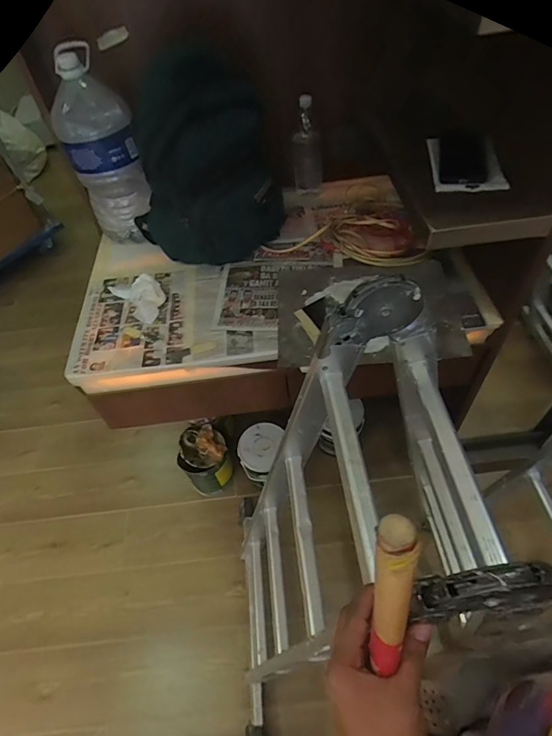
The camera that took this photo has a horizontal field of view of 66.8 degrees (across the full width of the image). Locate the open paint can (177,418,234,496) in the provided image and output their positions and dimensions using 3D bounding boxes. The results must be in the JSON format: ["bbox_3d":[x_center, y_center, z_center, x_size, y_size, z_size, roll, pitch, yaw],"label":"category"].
[{"bbox_3d":[-0.252,0.323,1.485,0.164,0.218,0.172,-3,52,4],"label":"open paint can"}]

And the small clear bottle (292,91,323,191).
[{"bbox_3d":[0.088,-0.615,1.164,0.078,0.242,0.066,-4,52,3],"label":"small clear bottle"}]

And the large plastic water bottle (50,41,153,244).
[{"bbox_3d":[-0.418,-0.510,1.030,0.163,0.395,0.149,-24,54,-12],"label":"large plastic water bottle"}]

